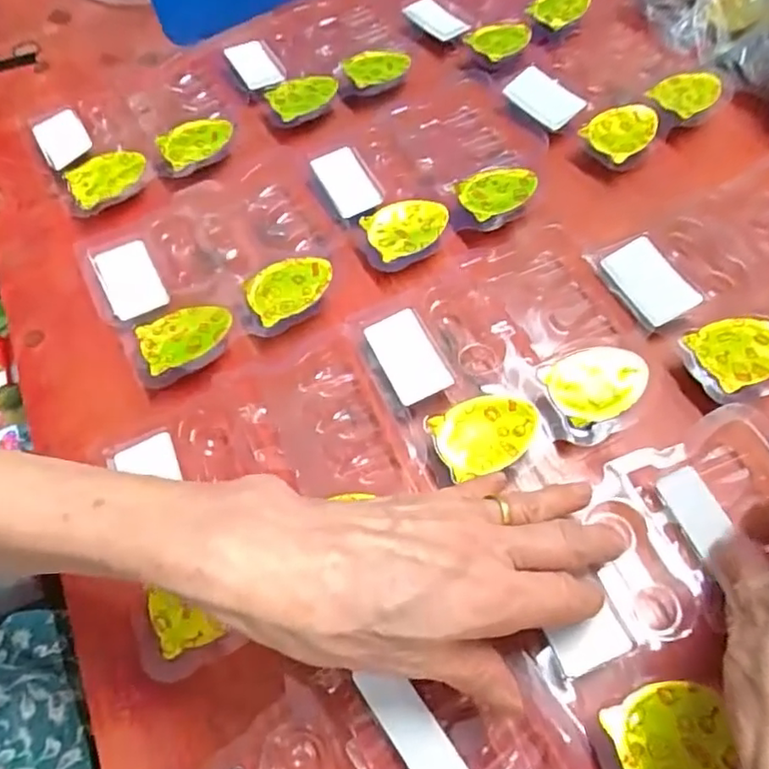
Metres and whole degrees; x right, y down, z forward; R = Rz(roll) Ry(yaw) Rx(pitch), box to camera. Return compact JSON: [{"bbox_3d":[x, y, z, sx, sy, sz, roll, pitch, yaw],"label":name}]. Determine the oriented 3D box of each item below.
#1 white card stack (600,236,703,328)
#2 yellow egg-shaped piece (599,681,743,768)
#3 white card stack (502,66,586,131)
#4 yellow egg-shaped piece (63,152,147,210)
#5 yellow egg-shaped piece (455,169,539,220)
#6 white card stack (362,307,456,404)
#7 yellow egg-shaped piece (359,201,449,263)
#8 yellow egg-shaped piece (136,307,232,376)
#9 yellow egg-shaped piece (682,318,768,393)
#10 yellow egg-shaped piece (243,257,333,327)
[{"bbox_3d":[0.155,-0.060,0.362,0.035,0.015,0.055,-24,69,-7],"label":"white card stack"},{"bbox_3d":[0.112,0.136,0.235,0.045,0.010,0.038,-21,69,-6],"label":"yellow egg-shaped piece"},{"bbox_3d":[0.115,-0.206,0.444,0.037,0.009,0.058,-36,71,-12],"label":"white card stack"},{"bbox_3d":[-0.188,-0.140,0.420,0.051,0.013,0.033,-31,70,-10],"label":"yellow egg-shaped piece"},{"bbox_3d":[0.073,-0.125,0.391,0.049,0.004,0.036,-18,68,-5],"label":"yellow egg-shaped piece"},{"bbox_3d":[0.013,-0.015,0.340,0.031,0.009,0.054,-25,69,-7],"label":"white card stack"},{"bbox_3d":[0.015,-0.099,0.384,0.051,0.005,0.036,-22,69,-6],"label":"yellow egg-shaped piece"},{"bbox_3d":[-0.112,-0.029,0.346,0.051,0.004,0.035,-27,69,-8],"label":"yellow egg-shaped piece"},{"bbox_3d":[0.190,-0.019,0.323,0.053,0.009,0.037,-21,69,-6],"label":"yellow egg-shaped piece"},{"bbox_3d":[-0.056,-0.059,0.363,0.051,0.004,0.039,-29,63,-9],"label":"yellow egg-shaped piece"}]

